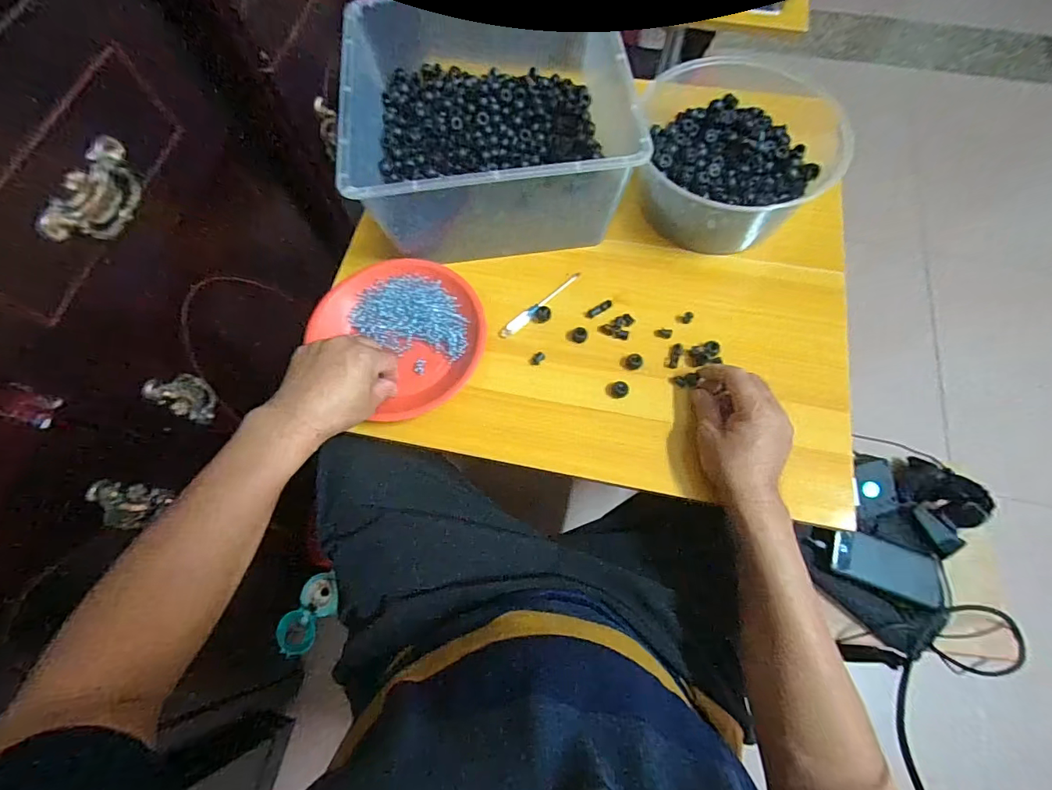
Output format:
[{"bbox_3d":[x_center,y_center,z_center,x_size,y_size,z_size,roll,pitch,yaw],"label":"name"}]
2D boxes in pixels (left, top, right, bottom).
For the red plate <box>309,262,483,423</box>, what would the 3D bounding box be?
[{"bbox_3d":[-0.135,-0.075,0.518,0.163,0.028,0.188,-38,73,-13],"label":"red plate"}]

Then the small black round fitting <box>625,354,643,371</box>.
[{"bbox_3d":[0.117,-0.036,0.498,0.018,0.006,0.019,0,69,1],"label":"small black round fitting"}]

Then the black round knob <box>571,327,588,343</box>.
[{"bbox_3d":[0.060,-0.067,0.513,0.017,0.009,0.016,0,69,1],"label":"black round knob"}]

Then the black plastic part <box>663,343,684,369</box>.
[{"bbox_3d":[0.162,-0.042,0.504,0.014,0.011,0.029,23,84,10],"label":"black plastic part"}]

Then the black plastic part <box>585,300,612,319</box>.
[{"bbox_3d":[0.085,-0.098,0.530,0.033,0.005,0.011,-30,71,-10],"label":"black plastic part"}]

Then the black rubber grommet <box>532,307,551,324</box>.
[{"bbox_3d":[0.018,-0.091,0.523,0.017,0.011,0.019,36,74,14],"label":"black rubber grommet"}]

